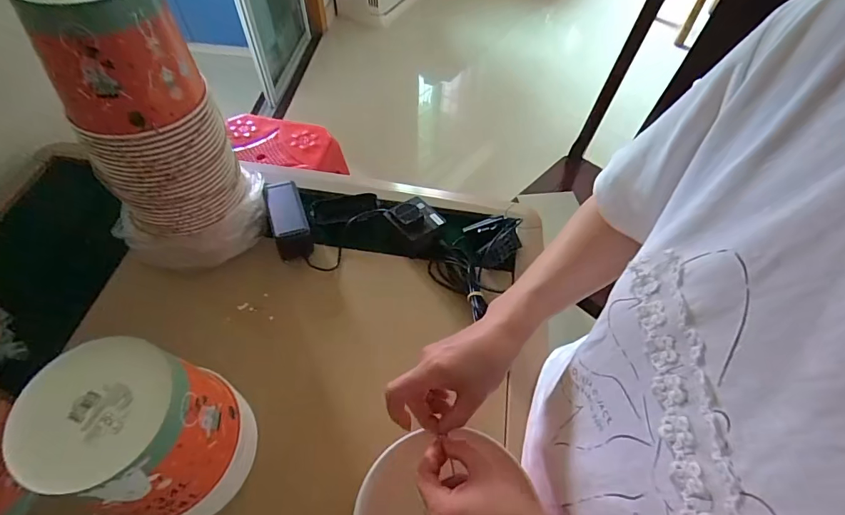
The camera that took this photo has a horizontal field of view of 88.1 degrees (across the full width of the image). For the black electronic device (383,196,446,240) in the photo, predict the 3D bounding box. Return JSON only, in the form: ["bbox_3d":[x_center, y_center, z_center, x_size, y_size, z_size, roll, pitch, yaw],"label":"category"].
[{"bbox_3d":[-0.012,-0.066,0.688,0.068,0.018,0.074,-33,63,-23],"label":"black electronic device"}]

